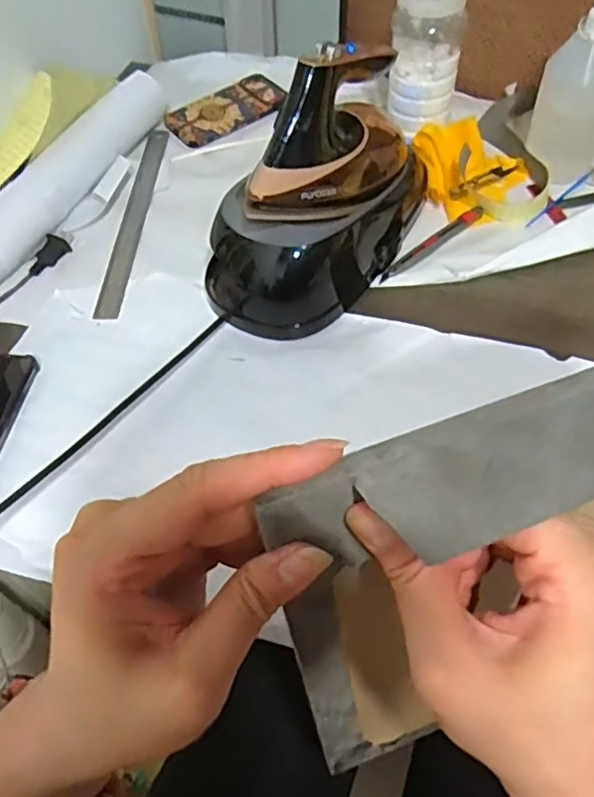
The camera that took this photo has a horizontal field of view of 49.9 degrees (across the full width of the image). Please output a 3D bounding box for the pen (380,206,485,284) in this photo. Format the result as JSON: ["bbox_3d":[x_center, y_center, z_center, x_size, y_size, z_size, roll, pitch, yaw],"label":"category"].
[{"bbox_3d":[0.149,-0.167,0.688,0.154,0.009,0.020,-38,61,-20],"label":"pen"}]

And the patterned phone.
[{"bbox_3d":[-0.093,-0.388,0.858,0.167,0.013,0.086,-38,61,-20],"label":"patterned phone"}]

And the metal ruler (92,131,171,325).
[{"bbox_3d":[-0.190,-0.217,0.751,0.028,0.005,0.321,6,56,-3],"label":"metal ruler"}]

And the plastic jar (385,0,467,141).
[{"bbox_3d":[0.144,-0.387,0.719,0.078,0.139,0.087,9,56,10],"label":"plastic jar"}]

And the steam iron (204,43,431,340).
[{"bbox_3d":[0.032,-0.218,0.618,0.135,0.182,0.286,32,63,23],"label":"steam iron"}]

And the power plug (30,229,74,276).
[{"bbox_3d":[-0.273,-0.166,0.713,0.027,0.016,0.068,13,57,12],"label":"power plug"}]

